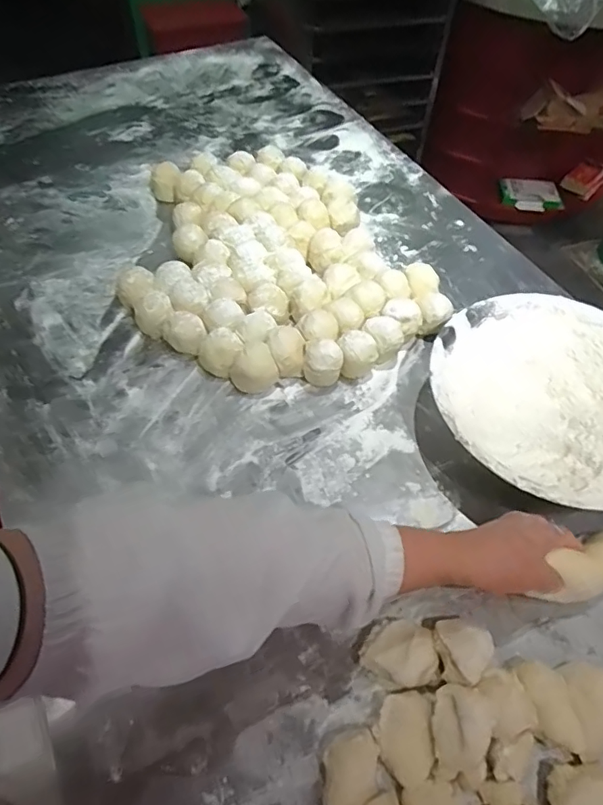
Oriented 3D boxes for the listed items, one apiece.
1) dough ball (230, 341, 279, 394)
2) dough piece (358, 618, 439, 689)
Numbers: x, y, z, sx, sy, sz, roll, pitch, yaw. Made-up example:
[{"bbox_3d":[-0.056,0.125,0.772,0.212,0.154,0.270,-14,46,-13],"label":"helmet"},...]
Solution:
[{"bbox_3d":[-0.059,-0.037,0.649,0.048,0.048,0.046,2,53,-2],"label":"dough ball"},{"bbox_3d":[0.087,0.224,0.476,0.061,0.030,0.048,15,54,8],"label":"dough piece"}]

